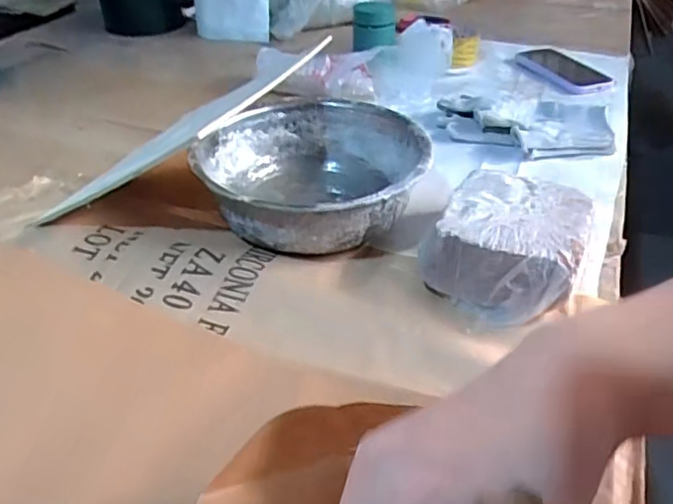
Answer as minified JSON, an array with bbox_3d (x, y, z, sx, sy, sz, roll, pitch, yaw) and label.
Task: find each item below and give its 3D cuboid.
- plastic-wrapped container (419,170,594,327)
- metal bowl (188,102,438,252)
[{"bbox_3d":[0.148,-0.013,0.498,0.117,0.056,0.154,21,42,24],"label":"plastic-wrapped container"},{"bbox_3d":[-0.024,-0.073,0.571,0.202,0.069,0.219,0,38,0],"label":"metal bowl"}]

